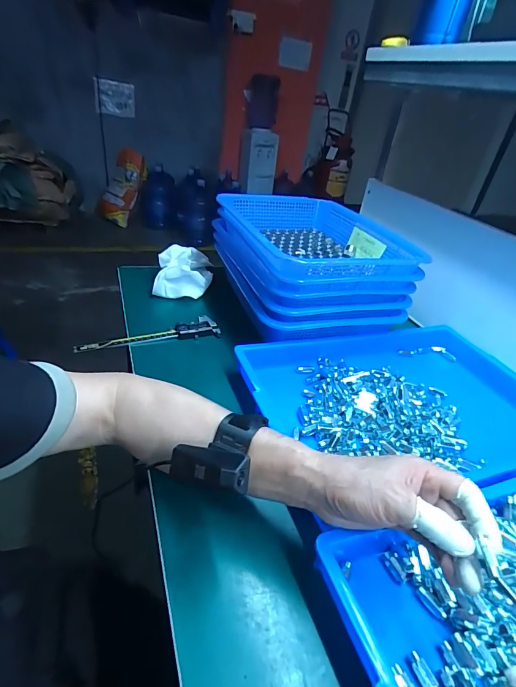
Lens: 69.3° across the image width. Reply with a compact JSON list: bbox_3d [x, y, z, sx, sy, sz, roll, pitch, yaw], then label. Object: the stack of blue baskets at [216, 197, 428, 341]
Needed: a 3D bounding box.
[{"bbox_3d":[0.094,-0.158,0.697,0.282,0.148,0.342,-6,37,-20],"label":"stack of blue baskets"}]

